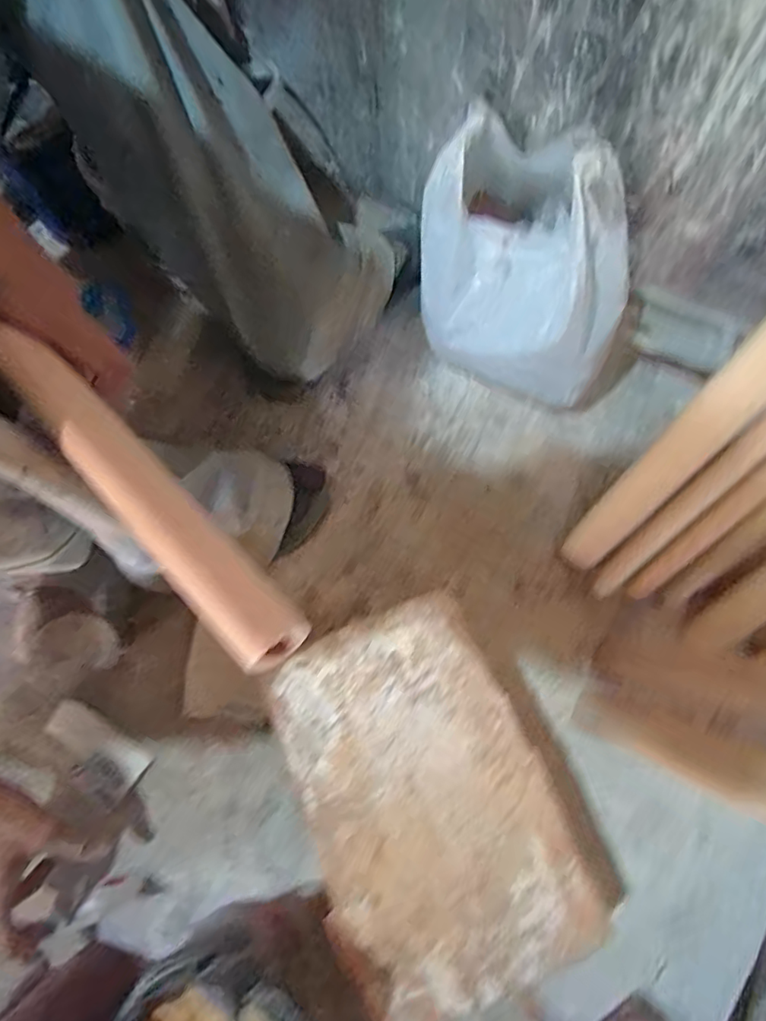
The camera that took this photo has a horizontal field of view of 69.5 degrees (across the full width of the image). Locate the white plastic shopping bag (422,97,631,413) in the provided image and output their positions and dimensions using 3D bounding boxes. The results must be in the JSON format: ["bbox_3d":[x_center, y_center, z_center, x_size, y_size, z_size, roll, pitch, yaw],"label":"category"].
[{"bbox_3d":[0.134,-0.209,0.498,0.179,0.211,0.134,35,78,9],"label":"white plastic shopping bag"}]

